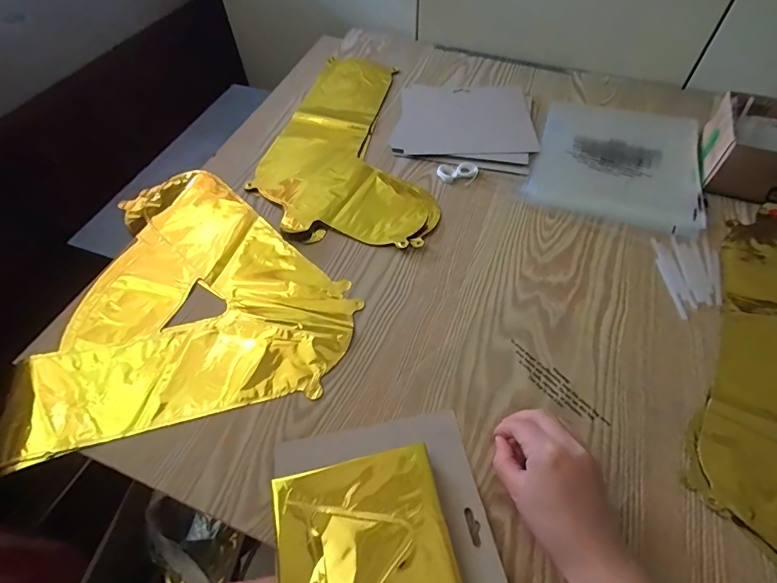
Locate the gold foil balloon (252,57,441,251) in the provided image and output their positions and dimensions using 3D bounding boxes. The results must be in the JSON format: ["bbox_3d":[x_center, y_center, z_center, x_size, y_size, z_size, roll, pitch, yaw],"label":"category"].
[{"bbox_3d":[-0.042,-0.230,0.615,0.240,0.017,0.399,6,55,6],"label":"gold foil balloon"}]

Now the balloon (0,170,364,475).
[{"bbox_3d":[-0.221,-0.019,0.476,0.319,0.011,0.338,-12,55,-7],"label":"balloon"}]

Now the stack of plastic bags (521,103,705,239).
[{"bbox_3d":[0.314,-0.186,0.579,0.204,0.008,0.243,17,57,14],"label":"stack of plastic bags"}]

